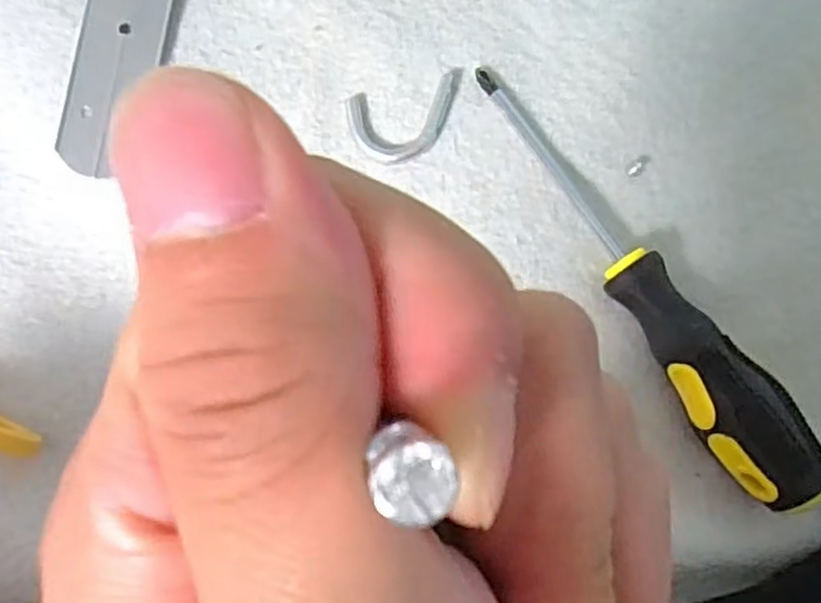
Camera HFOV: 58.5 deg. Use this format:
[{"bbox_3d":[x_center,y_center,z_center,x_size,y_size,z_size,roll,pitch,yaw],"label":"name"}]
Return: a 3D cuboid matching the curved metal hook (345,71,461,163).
[{"bbox_3d":[-0.001,-0.076,0.301,0.048,0.011,0.032,-11,79,-8],"label":"curved metal hook"}]

